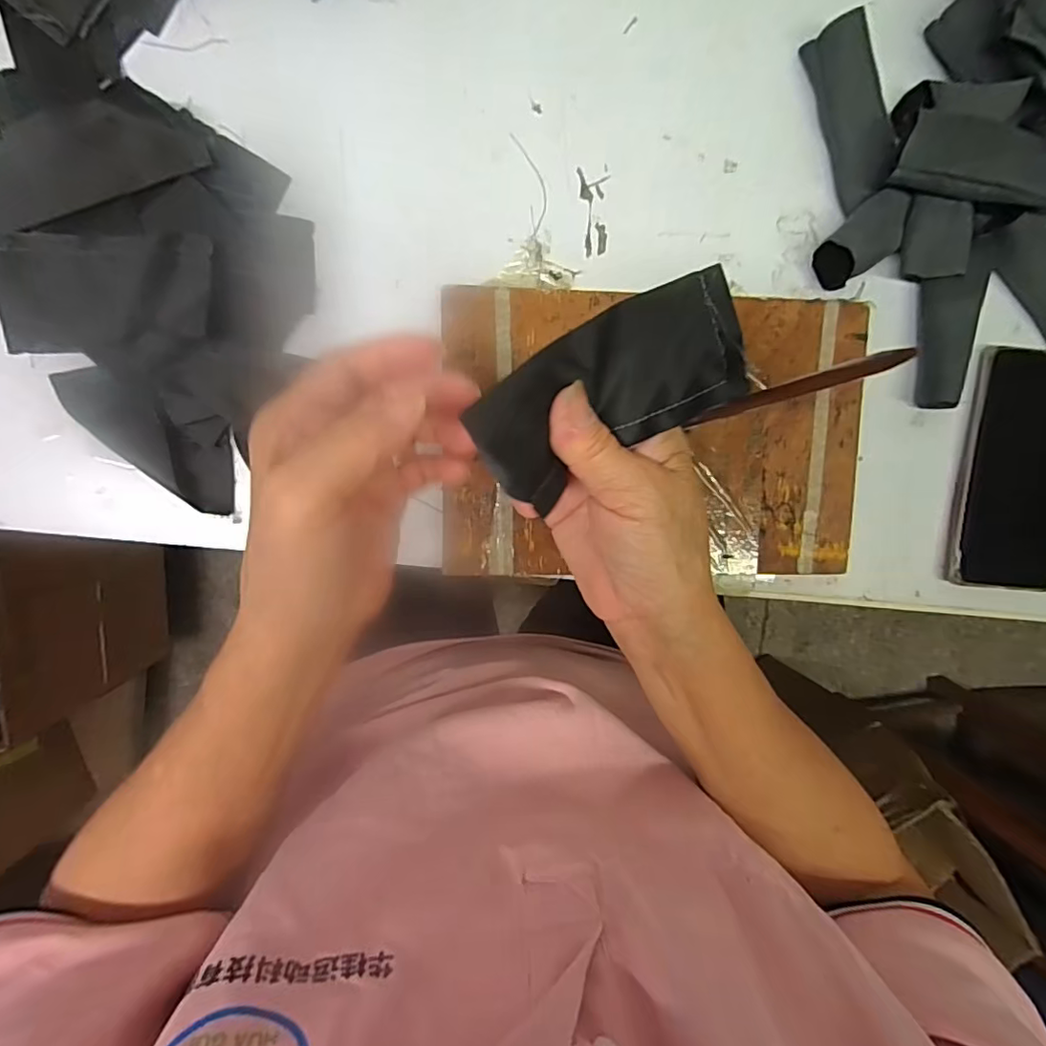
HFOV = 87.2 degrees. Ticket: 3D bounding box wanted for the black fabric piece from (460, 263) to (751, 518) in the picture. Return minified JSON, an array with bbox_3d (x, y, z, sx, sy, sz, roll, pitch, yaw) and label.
[{"bbox_3d":[0.033,-0.051,0.208,0.106,0.028,0.049,-29,97,-4],"label":"black fabric piece"}]

